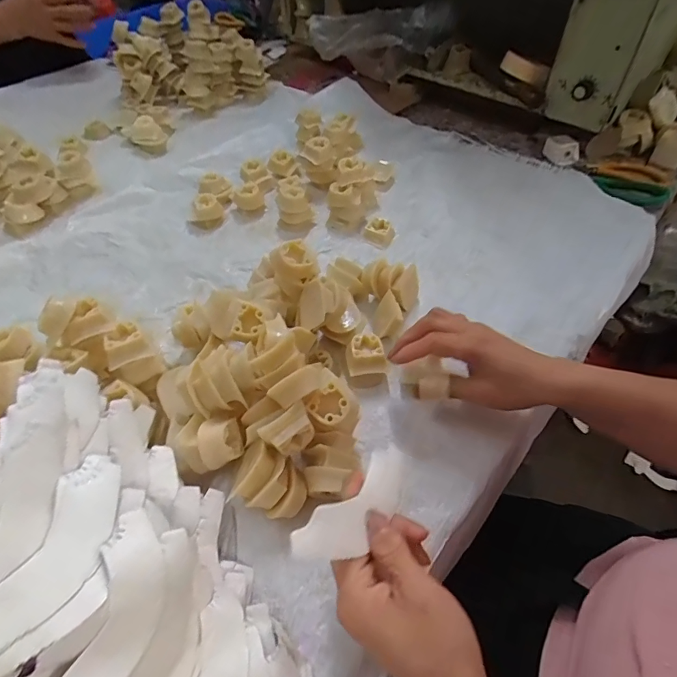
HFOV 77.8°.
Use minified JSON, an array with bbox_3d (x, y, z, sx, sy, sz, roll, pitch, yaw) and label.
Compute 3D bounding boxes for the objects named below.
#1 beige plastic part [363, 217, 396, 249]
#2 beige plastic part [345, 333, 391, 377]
[{"bbox_3d":[0.052,-0.138,0.543,0.039,0.019,0.033,24,56,21],"label":"beige plastic part"},{"bbox_3d":[0.027,0.015,0.406,0.037,0.021,0.037,-6,51,-2],"label":"beige plastic part"}]

